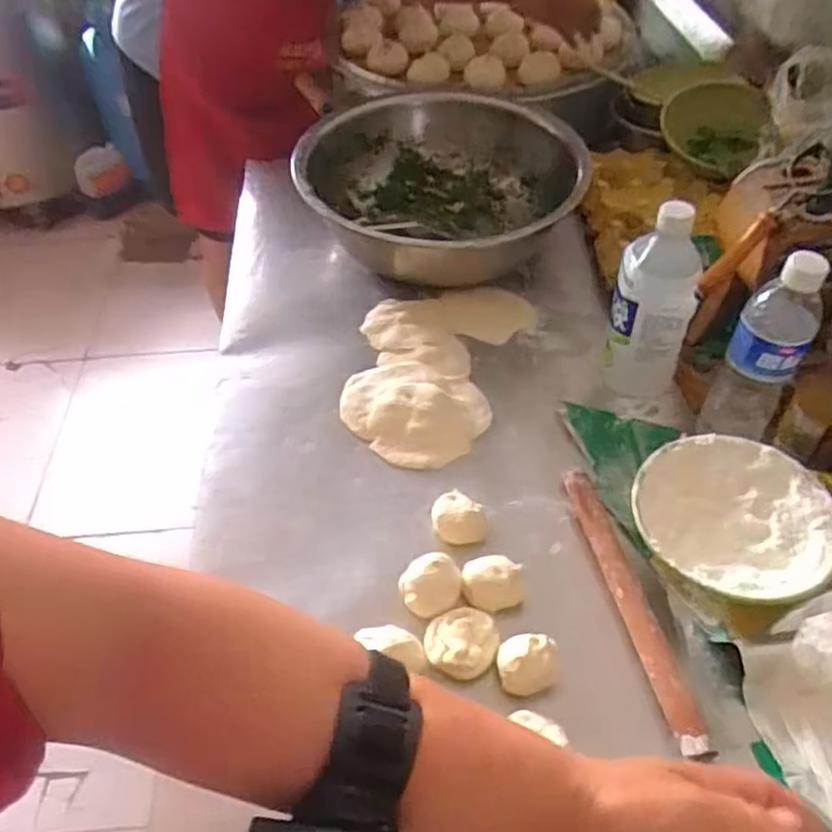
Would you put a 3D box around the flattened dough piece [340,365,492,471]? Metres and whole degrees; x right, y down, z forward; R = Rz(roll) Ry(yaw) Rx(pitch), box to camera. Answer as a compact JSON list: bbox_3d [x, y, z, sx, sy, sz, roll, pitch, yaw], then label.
[{"bbox_3d":[-0.006,-0.011,0.792,0.157,0.020,0.135,23,52,21],"label":"flattened dough piece"}]

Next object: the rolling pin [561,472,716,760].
[{"bbox_3d":[0.184,0.156,0.630,0.025,0.019,0.275,-10,48,-7],"label":"rolling pin"}]

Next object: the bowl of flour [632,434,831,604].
[{"bbox_3d":[0.281,0.098,0.646,0.162,0.058,0.162,-1,48,1],"label":"bowl of flour"}]

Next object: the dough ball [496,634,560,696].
[{"bbox_3d":[0.091,0.205,0.589,0.050,0.039,0.041,-12,48,-9],"label":"dough ball"}]

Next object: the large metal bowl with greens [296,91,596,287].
[{"bbox_3d":[0.032,-0.298,0.964,0.357,0.128,0.340,-1,48,1],"label":"large metal bowl with greens"}]

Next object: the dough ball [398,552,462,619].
[{"bbox_3d":[0.012,0.153,0.636,0.053,0.043,0.049,-1,48,1],"label":"dough ball"}]

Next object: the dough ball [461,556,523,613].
[{"bbox_3d":[0.068,0.149,0.640,0.051,0.038,0.040,-2,48,0],"label":"dough ball"}]

